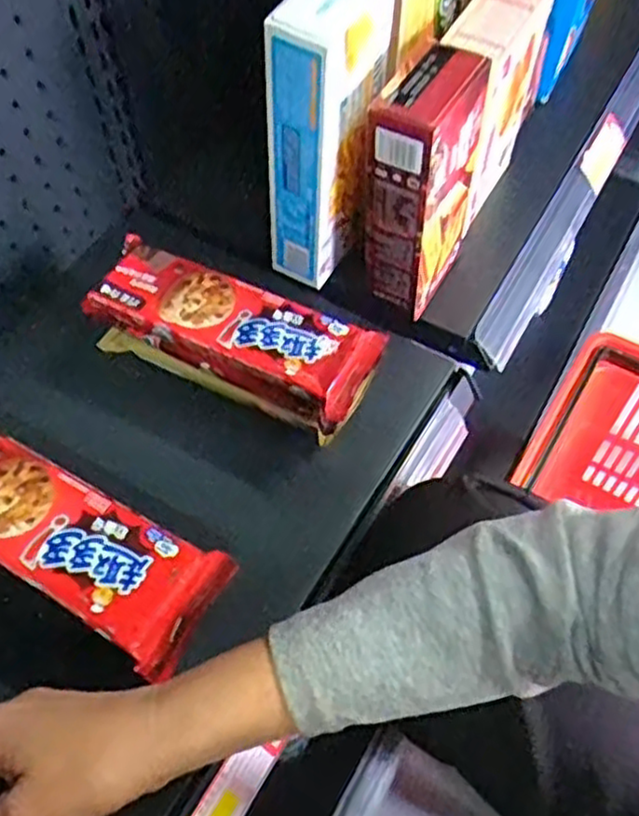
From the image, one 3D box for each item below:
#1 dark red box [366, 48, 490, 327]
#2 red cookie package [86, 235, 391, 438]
[{"bbox_3d":[0.079,-0.168,0.568,0.057,0.184,0.091,27,62,17],"label":"dark red box"},{"bbox_3d":[-0.065,-0.057,0.558,0.216,0.043,0.076,22,61,14],"label":"red cookie package"}]

